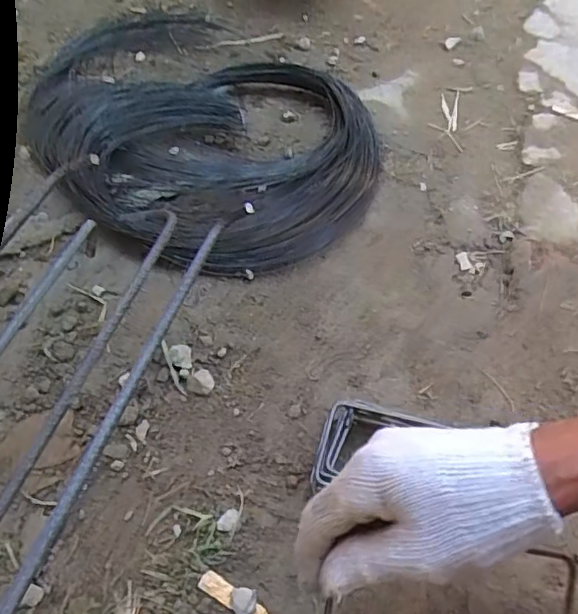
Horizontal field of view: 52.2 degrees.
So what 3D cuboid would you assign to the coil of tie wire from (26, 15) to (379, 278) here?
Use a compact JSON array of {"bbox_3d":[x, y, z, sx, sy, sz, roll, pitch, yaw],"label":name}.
[{"bbox_3d":[-0.119,-0.232,0.748,0.357,0.035,0.473,-36,63,-23],"label":"coil of tie wire"}]

